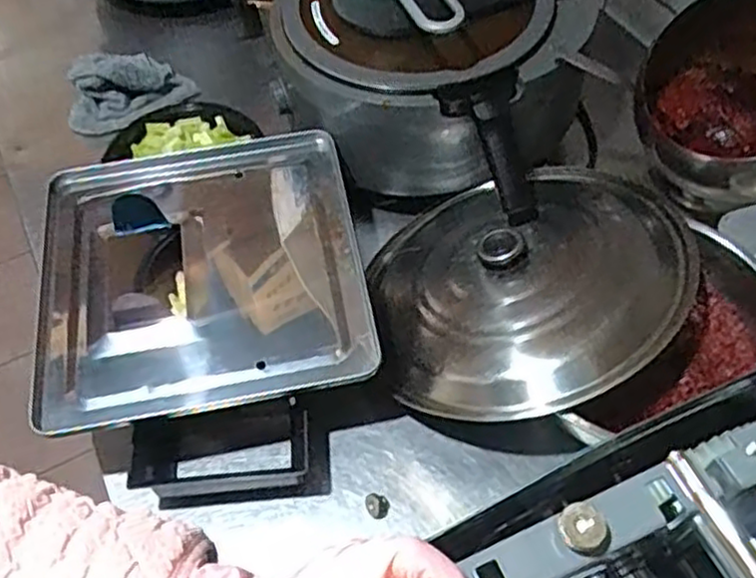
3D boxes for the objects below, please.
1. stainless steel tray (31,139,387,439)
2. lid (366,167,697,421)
[{"bbox_3d":[-0.161,-0.010,0.668,0.287,0.054,0.278,-9,54,-5],"label":"stainless steel tray"},{"bbox_3d":[0.130,-0.015,0.666,0.296,0.060,0.283,-20,41,10],"label":"lid"}]

